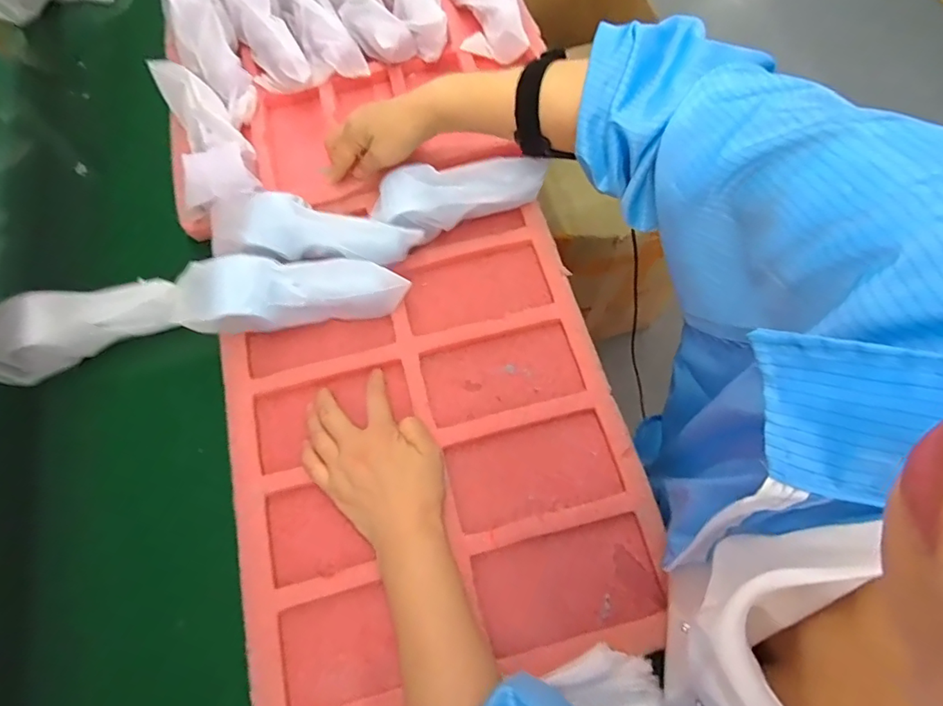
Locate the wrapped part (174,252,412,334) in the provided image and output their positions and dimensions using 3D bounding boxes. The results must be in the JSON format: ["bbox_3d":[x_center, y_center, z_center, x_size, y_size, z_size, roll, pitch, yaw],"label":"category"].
[{"bbox_3d":[-0.160,-0.056,0.466,0.192,0.048,0.063,-7,68,-2],"label":"wrapped part"}]

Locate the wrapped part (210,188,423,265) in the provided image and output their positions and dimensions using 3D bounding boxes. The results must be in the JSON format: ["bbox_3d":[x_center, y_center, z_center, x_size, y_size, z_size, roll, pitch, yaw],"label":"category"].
[{"bbox_3d":[-0.148,-0.109,0.487,0.189,0.051,0.060,13,69,6],"label":"wrapped part"}]

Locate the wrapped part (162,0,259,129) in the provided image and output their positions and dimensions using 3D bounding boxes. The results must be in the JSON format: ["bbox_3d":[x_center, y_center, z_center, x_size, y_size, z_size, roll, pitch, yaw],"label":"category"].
[{"bbox_3d":[-0.287,-0.336,0.569,0.062,0.037,0.178,-28,85,-10],"label":"wrapped part"}]

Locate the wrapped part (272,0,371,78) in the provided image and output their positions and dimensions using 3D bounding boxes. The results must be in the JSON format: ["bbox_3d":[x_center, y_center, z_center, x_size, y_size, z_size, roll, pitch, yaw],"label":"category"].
[{"bbox_3d":[-0.182,-0.386,0.585,0.056,0.046,0.183,-33,84,-11],"label":"wrapped part"}]

